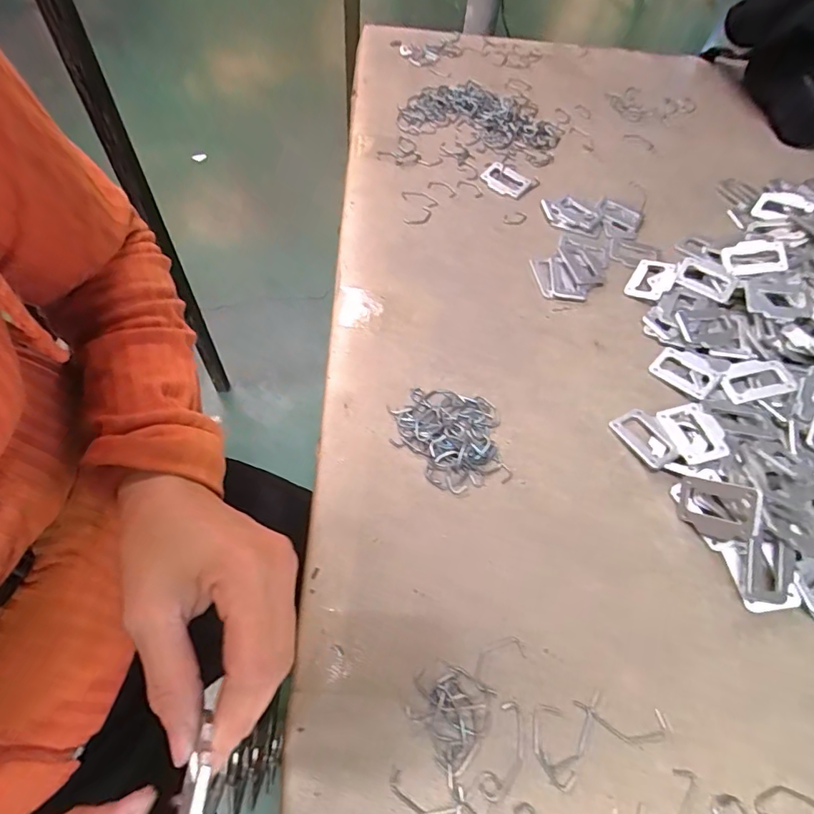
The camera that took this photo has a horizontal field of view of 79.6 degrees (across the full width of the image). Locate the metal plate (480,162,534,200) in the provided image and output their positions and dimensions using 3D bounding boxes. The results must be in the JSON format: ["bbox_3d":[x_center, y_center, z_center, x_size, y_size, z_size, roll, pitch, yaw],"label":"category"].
[{"bbox_3d":[0.110,-0.252,0.542,0.050,0.004,0.040,33,62,14],"label":"metal plate"}]

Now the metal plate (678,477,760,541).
[{"bbox_3d":[0.215,0.072,0.340,0.008,0.052,0.039,8,89,-34],"label":"metal plate"}]

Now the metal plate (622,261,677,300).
[{"bbox_3d":[0.236,-0.123,0.473,0.037,0.005,0.051,25,65,27],"label":"metal plate"}]

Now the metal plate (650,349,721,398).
[{"bbox_3d":[0.238,-0.029,0.420,0.050,0.008,0.033,41,65,18],"label":"metal plate"}]

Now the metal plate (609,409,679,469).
[{"bbox_3d":[0.188,0.023,0.385,0.031,0.004,0.050,-33,64,-11],"label":"metal plate"}]

